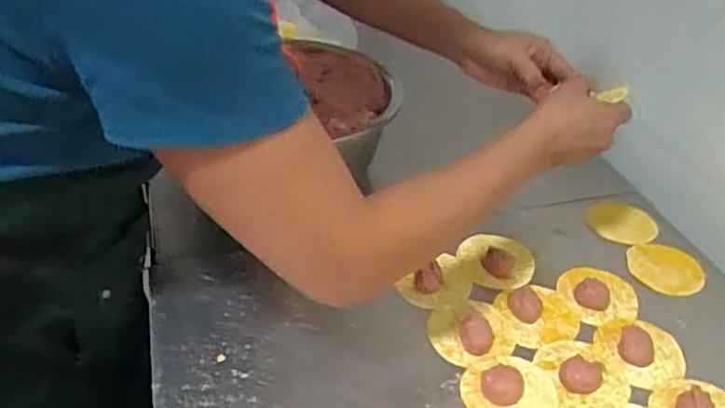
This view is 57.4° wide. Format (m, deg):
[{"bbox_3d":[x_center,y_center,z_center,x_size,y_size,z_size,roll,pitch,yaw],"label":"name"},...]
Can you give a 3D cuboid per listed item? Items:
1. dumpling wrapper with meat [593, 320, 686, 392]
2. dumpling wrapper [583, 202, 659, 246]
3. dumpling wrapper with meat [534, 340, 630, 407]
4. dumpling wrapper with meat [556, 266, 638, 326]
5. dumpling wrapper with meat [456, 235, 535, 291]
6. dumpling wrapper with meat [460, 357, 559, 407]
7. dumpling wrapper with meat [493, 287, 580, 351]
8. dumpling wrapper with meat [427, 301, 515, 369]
[{"bbox_3d":[0.271,0.133,0.630,0.073,0.024,0.076,-13,39,-20],"label":"dumpling wrapper with meat"},{"bbox_3d":[0.297,0.020,0.772,0.074,0.009,0.079,-1,37,-5],"label":"dumpling wrapper"},{"bbox_3d":[0.203,0.154,0.605,0.070,0.015,0.082,-7,38,-13],"label":"dumpling wrapper with meat"},{"bbox_3d":[0.247,0.094,0.690,0.080,0.014,0.076,-2,37,-6],"label":"dumpling wrapper with meat"},{"bbox_3d":[0.146,0.062,0.711,0.075,0.013,0.074,2,36,-1],"label":"dumpling wrapper with meat"},{"bbox_3d":[0.132,0.161,0.582,0.083,0.026,0.071,-11,39,-18],"label":"dumpling wrapper with meat"},{"bbox_3d":[0.177,0.111,0.668,0.075,0.009,0.071,2,36,-1],"label":"dumpling wrapper with meat"},{"bbox_3d":[0.105,0.120,0.635,0.080,0.018,0.075,2,36,-1],"label":"dumpling wrapper with meat"}]

